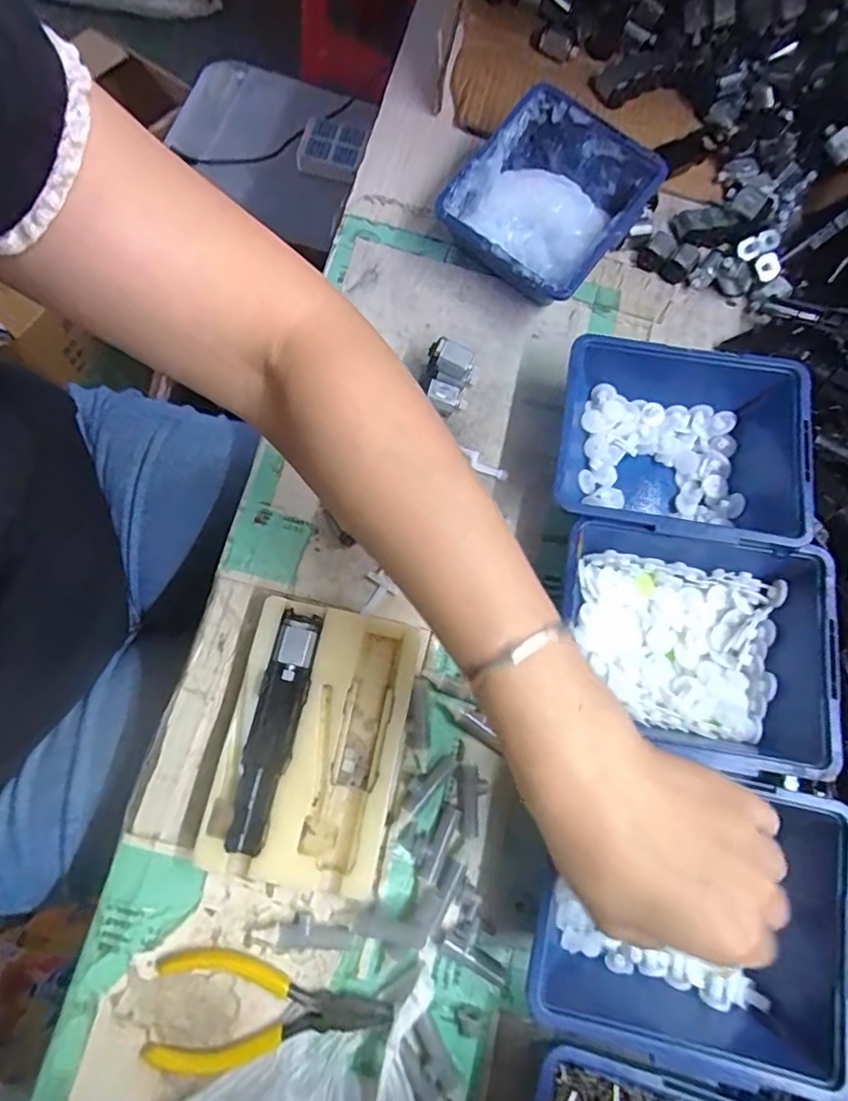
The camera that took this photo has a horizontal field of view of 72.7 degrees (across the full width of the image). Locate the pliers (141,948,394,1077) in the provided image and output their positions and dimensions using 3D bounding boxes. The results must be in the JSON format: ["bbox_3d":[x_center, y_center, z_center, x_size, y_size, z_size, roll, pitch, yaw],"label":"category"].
[{"bbox_3d":[-0.074,0.223,0.279,0.113,0.007,0.049,2,74,-6],"label":"pliers"}]

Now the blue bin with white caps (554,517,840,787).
[{"bbox_3d":[0.146,0.054,0.319,0.136,0.044,0.116,11,74,-4],"label":"blue bin with white caps"}]

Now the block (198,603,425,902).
[{"bbox_3d":[-0.058,0.100,0.305,0.088,0.029,0.136,14,73,-3],"label":"block"}]

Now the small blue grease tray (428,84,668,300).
[{"bbox_3d":[0.083,-0.236,0.400,0.111,0.058,0.123,39,74,6],"label":"small blue grease tray"}]

